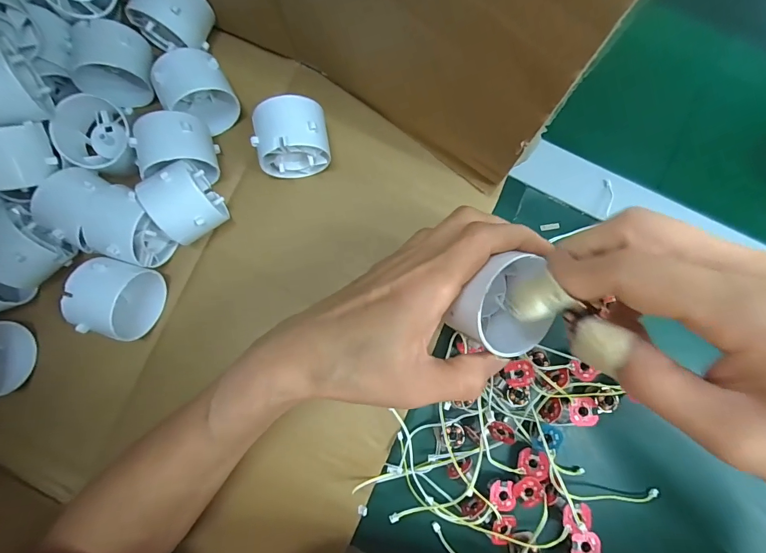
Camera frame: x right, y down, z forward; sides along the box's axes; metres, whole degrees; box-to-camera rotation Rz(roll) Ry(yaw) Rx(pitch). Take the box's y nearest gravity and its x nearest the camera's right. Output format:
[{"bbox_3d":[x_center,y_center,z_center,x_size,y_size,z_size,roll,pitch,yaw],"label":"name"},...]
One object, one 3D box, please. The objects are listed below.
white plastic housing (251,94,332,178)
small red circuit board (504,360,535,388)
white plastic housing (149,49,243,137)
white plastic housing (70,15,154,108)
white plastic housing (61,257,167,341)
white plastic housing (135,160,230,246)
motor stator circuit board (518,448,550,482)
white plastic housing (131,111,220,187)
[{"bbox_3d":[-0.063,-0.095,0.268,0.049,0.048,0.041,-10,81,-2],"label":"white plastic housing"},{"bbox_3d":[0.095,0.068,0.267,0.018,0.009,0.018,-11,82,-4],"label":"small red circuit board"},{"bbox_3d":[-0.132,-0.130,0.274,0.045,0.046,0.039,-35,83,-6],"label":"white plastic housing"},{"bbox_3d":[-0.195,-0.152,0.281,0.053,0.051,0.037,-12,80,-1],"label":"white plastic housing"},{"bbox_3d":[-0.175,0.015,0.253,0.040,0.044,0.048,13,81,2],"label":"white plastic housing"},{"bbox_3d":[-0.132,-0.047,0.261,0.039,0.048,0.044,-36,83,-6],"label":"white plastic housing"},{"bbox_3d":[0.103,0.128,0.259,0.018,0.005,0.018,7,82,-1],"label":"motor stator circuit board"},{"bbox_3d":[-0.143,-0.087,0.267,0.045,0.043,0.045,0,82,-2],"label":"white plastic housing"}]

